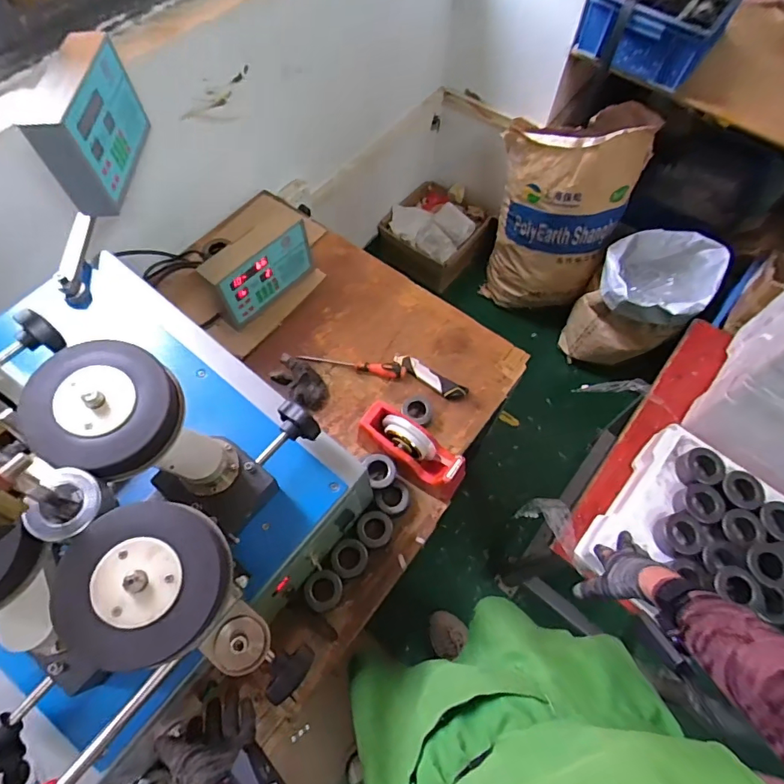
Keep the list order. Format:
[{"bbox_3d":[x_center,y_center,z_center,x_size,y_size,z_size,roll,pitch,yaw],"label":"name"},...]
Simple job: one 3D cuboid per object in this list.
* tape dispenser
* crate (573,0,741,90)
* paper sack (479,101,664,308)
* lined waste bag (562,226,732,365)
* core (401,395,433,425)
[{"bbox_3d":[0.035,0.104,0.849,0.203,0.101,0.080,36,69,16],"label":"tape dispenser"},{"bbox_3d":[0.702,-0.981,1.222,0.308,0.166,0.409,33,68,15],"label":"crate"},{"bbox_3d":[0.523,-0.553,1.559,0.396,0.595,0.263,10,64,4],"label":"paper sack"},{"bbox_3d":[0.818,-0.296,1.599,0.362,0.344,0.327,14,64,6],"label":"lined waste bag"},{"bbox_3d":[0.048,0.033,0.903,0.060,0.026,0.058,0,64,0],"label":"core"}]

